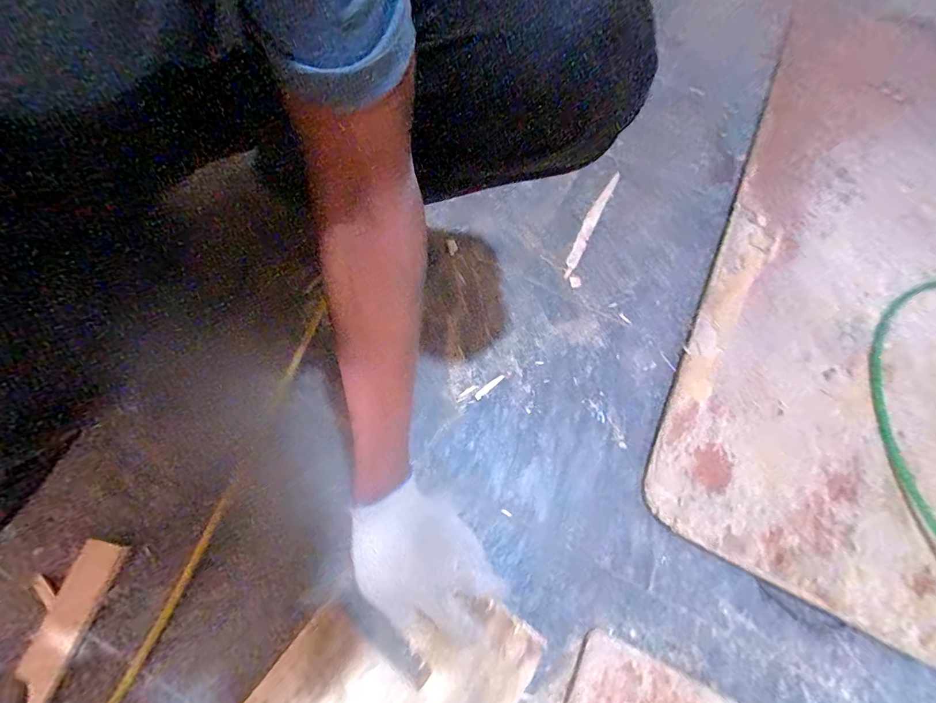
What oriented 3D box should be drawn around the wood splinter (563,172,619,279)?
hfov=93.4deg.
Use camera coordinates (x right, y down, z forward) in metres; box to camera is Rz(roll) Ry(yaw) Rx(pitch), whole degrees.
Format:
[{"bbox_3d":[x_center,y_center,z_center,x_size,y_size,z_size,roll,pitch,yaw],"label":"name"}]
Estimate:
[{"bbox_3d":[0.194,-0.206,0.694,0.021,0.010,0.239,25,67,9],"label":"wood splinter"}]

